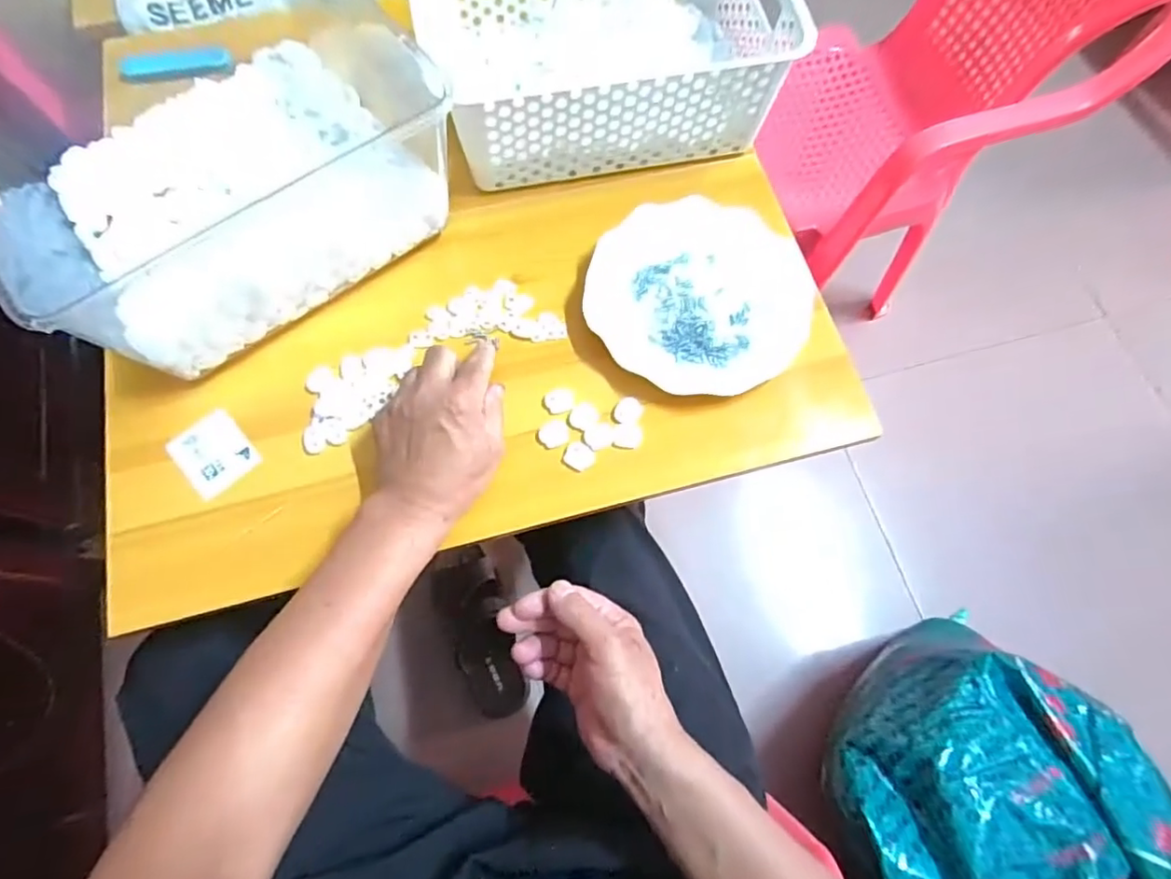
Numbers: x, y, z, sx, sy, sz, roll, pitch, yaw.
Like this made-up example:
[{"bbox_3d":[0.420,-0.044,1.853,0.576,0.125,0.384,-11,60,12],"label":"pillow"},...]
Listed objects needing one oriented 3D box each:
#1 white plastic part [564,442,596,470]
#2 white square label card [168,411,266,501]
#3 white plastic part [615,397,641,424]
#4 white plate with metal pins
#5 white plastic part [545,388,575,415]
[{"bbox_3d":[-0.004,0.013,0.465,0.023,0.006,0.020,24,71,6],"label":"white plastic part"},{"bbox_3d":[-0.289,0.010,0.461,0.050,0.006,0.057,-42,77,-15],"label":"white square label card"},{"bbox_3d":[0.035,-0.024,0.480,0.020,0.005,0.023,19,70,5],"label":"white plastic part"},{"bbox_3d":[0.096,-0.120,0.505,0.181,0.026,0.173,1,70,-2],"label":"white plate with metal pins"},{"bbox_3d":[-0.021,-0.031,0.478,0.023,0.006,0.020,-14,71,-7],"label":"white plastic part"}]

